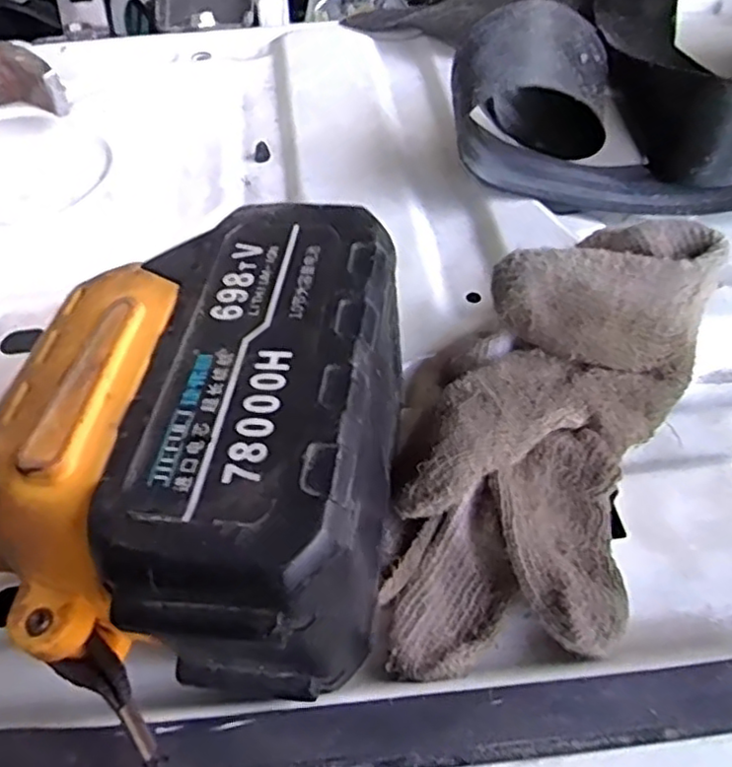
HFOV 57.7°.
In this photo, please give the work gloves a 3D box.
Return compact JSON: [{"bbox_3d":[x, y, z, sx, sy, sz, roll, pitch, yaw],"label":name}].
[{"bbox_3d":[0.052,0.013,0.201,0.076,0.034,0.151,26,72,19],"label":"work gloves"}]

